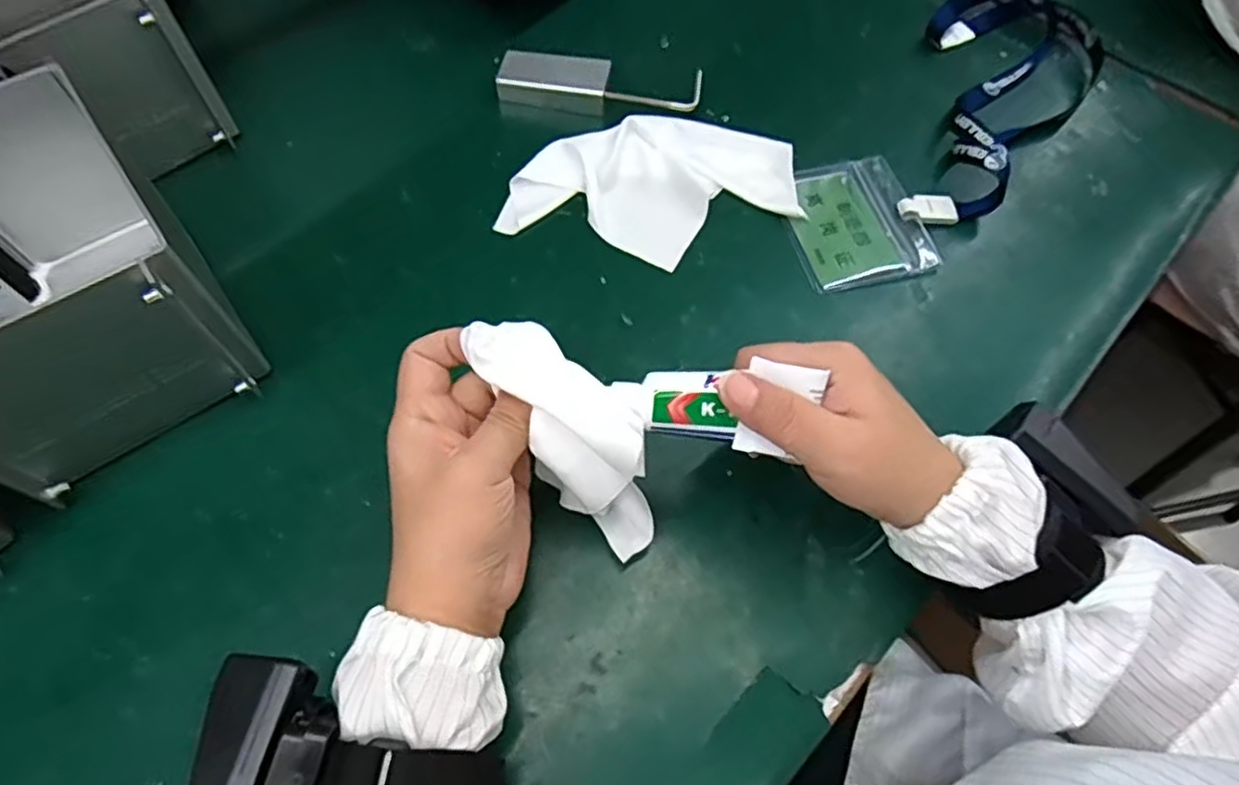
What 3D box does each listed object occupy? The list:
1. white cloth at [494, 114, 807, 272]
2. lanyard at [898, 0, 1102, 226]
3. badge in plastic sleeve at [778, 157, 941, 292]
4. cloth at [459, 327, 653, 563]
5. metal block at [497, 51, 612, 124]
[{"bbox_3d":[0.024,-0.138,0.448,0.184,0.015,0.112,8,63,2],"label":"white cloth"},{"bbox_3d":[0.255,-0.217,0.487,0.122,0.033,0.245,38,68,16],"label":"lanyard"},{"bbox_3d":[0.152,-0.113,0.446,0.085,0.004,0.097,-12,64,-8],"label":"badge in plastic sleeve"},{"bbox_3d":[-0.018,0.020,0.310,0.048,0.086,0.099,-33,69,-17],"label":"cloth"},{"bbox_3d":[-0.046,-0.220,0.486,0.076,0.020,0.038,5,63,1],"label":"metal block"}]

